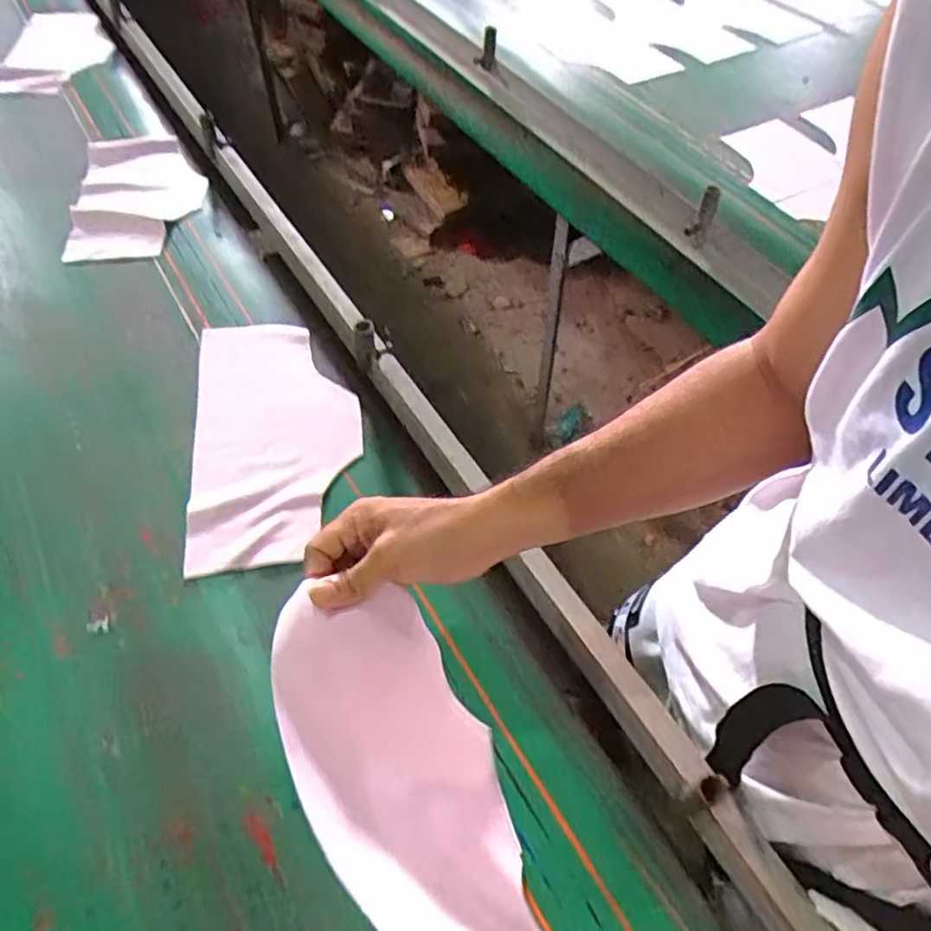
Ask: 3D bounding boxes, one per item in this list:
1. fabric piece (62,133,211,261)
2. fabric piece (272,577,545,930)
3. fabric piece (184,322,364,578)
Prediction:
[{"bbox_3d":[-0.453,-0.385,0.943,0.170,0.049,0.286,-10,54,-9],"label":"fabric piece"},{"bbox_3d":[-0.026,0.212,0.425,0.117,0.134,0.257,-21,56,-17],"label":"fabric piece"},{"bbox_3d":[-0.195,-0.037,0.700,0.163,0.018,0.313,-7,53,-7],"label":"fabric piece"}]

